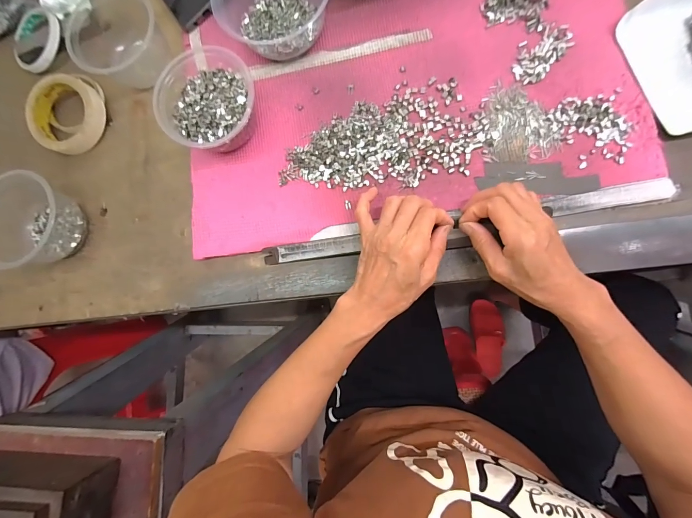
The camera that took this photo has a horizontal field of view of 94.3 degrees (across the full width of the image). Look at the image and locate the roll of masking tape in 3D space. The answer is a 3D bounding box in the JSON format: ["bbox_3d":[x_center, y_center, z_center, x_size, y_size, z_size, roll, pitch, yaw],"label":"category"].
[{"bbox_3d":[-0.380,-0.194,0.431,0.099,0.032,0.095,-1,83,7],"label":"roll of masking tape"}]

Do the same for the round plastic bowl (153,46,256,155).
[{"bbox_3d":[-0.156,-0.181,0.379,0.107,0.059,0.111,-1,83,7],"label":"round plastic bowl"}]

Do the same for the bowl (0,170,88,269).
[{"bbox_3d":[-0.386,-0.044,0.400,0.094,0.065,0.115,7,84,8],"label":"bowl"}]

